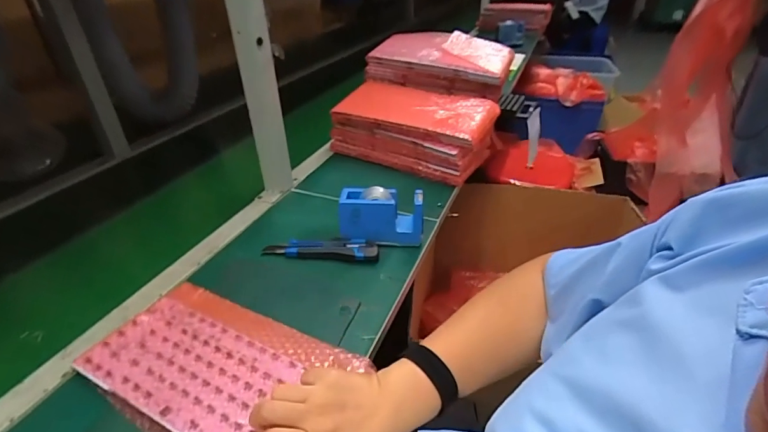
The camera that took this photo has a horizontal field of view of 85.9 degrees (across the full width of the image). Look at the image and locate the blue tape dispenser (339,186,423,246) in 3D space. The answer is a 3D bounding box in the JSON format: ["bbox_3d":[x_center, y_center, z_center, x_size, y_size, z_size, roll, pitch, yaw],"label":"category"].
[{"bbox_3d":[-0.004,0.001,0.646,0.127,0.085,0.054,2,35,2],"label":"blue tape dispenser"}]

